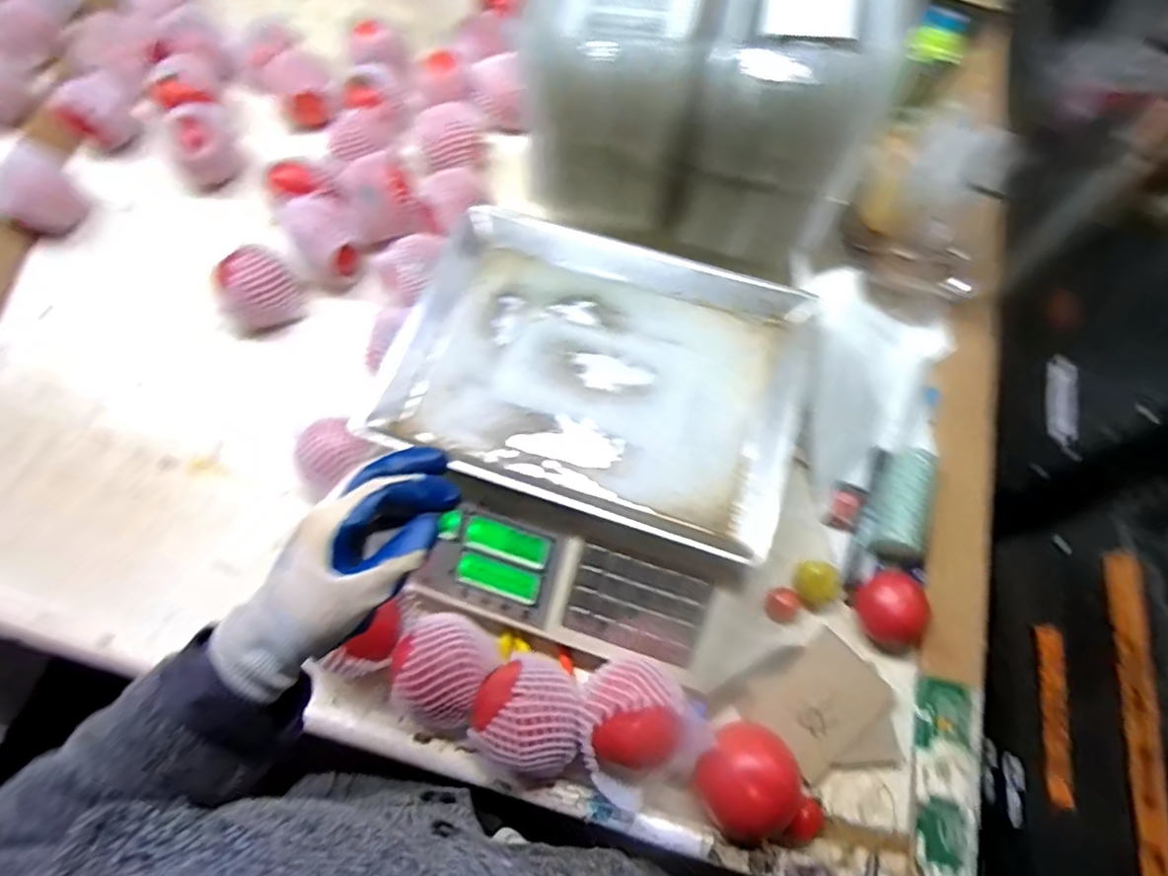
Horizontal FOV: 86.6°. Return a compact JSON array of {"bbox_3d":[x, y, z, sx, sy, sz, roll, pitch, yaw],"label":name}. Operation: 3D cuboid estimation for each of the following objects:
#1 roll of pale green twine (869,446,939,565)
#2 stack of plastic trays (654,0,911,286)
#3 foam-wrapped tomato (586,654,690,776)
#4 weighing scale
[{"bbox_3d":[0.305,0.063,0.585,0.043,0.035,0.105,19,70,7],"label":"roll of pale green twine"},{"bbox_3d":[0.190,-0.326,0.614,0.161,0.250,0.203,17,69,6],"label":"stack of plastic trays"},{"bbox_3d":[0.039,0.218,0.489,0.077,0.068,0.083,0,68,-1],"label":"foam-wrapped tomato"},{"bbox_3d":[-0.002,-0.017,0.557,0.353,0.117,0.369,18,69,6],"label":"weighing scale"}]

